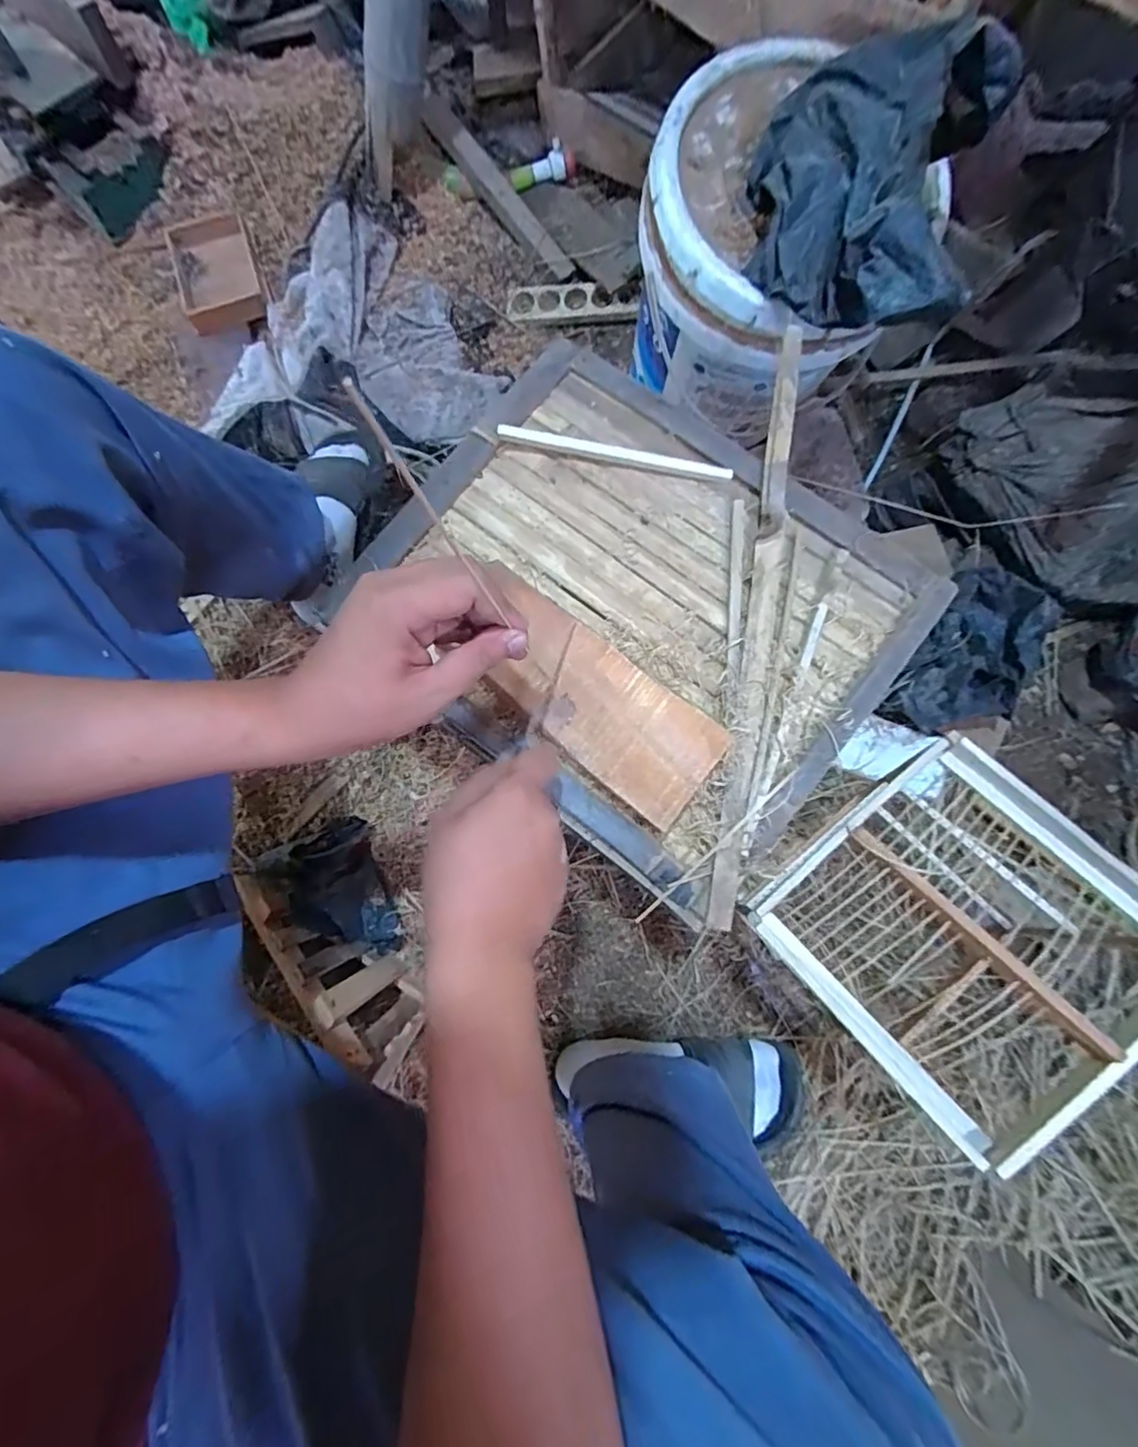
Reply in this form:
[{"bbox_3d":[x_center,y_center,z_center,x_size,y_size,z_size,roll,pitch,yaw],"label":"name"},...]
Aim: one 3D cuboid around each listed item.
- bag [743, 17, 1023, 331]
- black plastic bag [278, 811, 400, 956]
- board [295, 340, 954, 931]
[{"bbox_3d":[0.260,-0.474,0.506,0.166,0.132,0.223,5,75,1],"label":"bag"},{"bbox_3d":[-0.282,0.211,0.725,0.101,0.079,0.170,-20,76,-6],"label":"black plastic bag"},{"bbox_3d":[0.054,-0.100,0.474,0.409,0.039,0.342,37,78,9],"label":"board"}]

